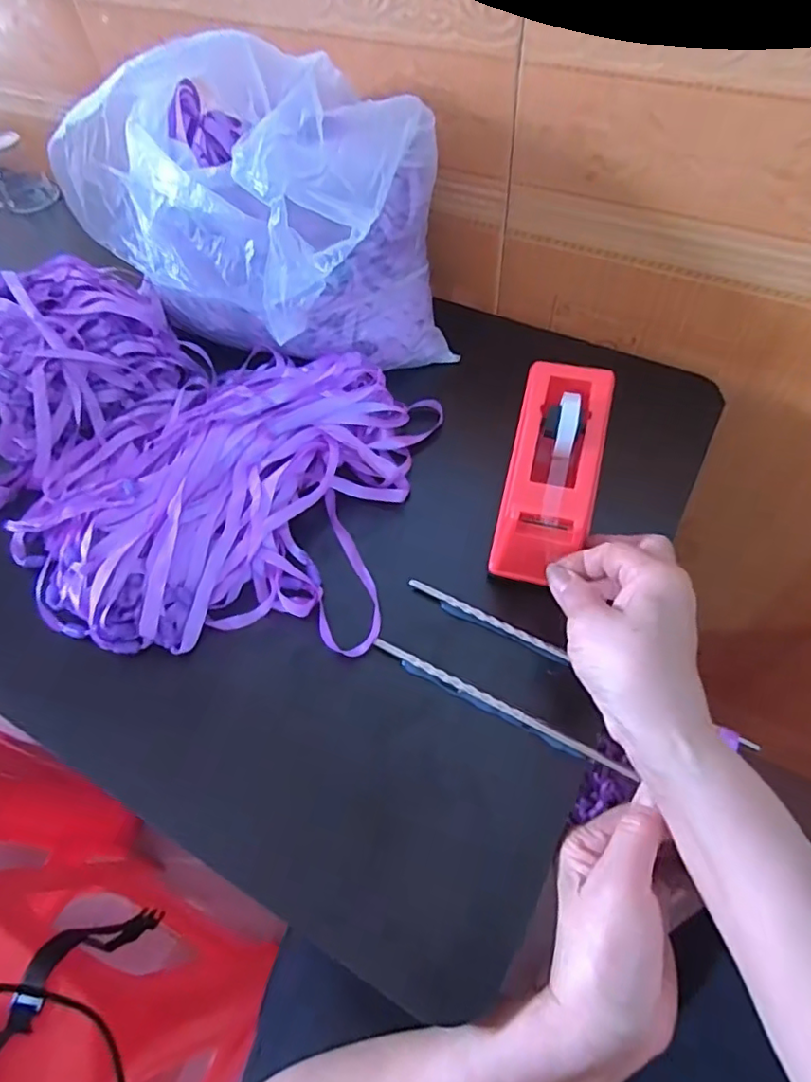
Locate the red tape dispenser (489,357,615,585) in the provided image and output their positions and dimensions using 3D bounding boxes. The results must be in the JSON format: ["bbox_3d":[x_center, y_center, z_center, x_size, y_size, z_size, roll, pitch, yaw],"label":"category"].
[{"bbox_3d":[0.099,-0.050,0.393,0.059,0.050,0.161,13,67,13],"label":"red tape dispenser"}]

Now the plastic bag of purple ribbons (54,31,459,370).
[{"bbox_3d":[-0.105,-0.251,0.473,0.257,0.186,0.219,-28,59,-14],"label":"plastic bag of purple ribbons"}]

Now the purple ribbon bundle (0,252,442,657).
[{"bbox_3d":[-0.198,-0.076,0.449,0.446,0.064,0.278,20,60,17],"label":"purple ribbon bundle"}]

